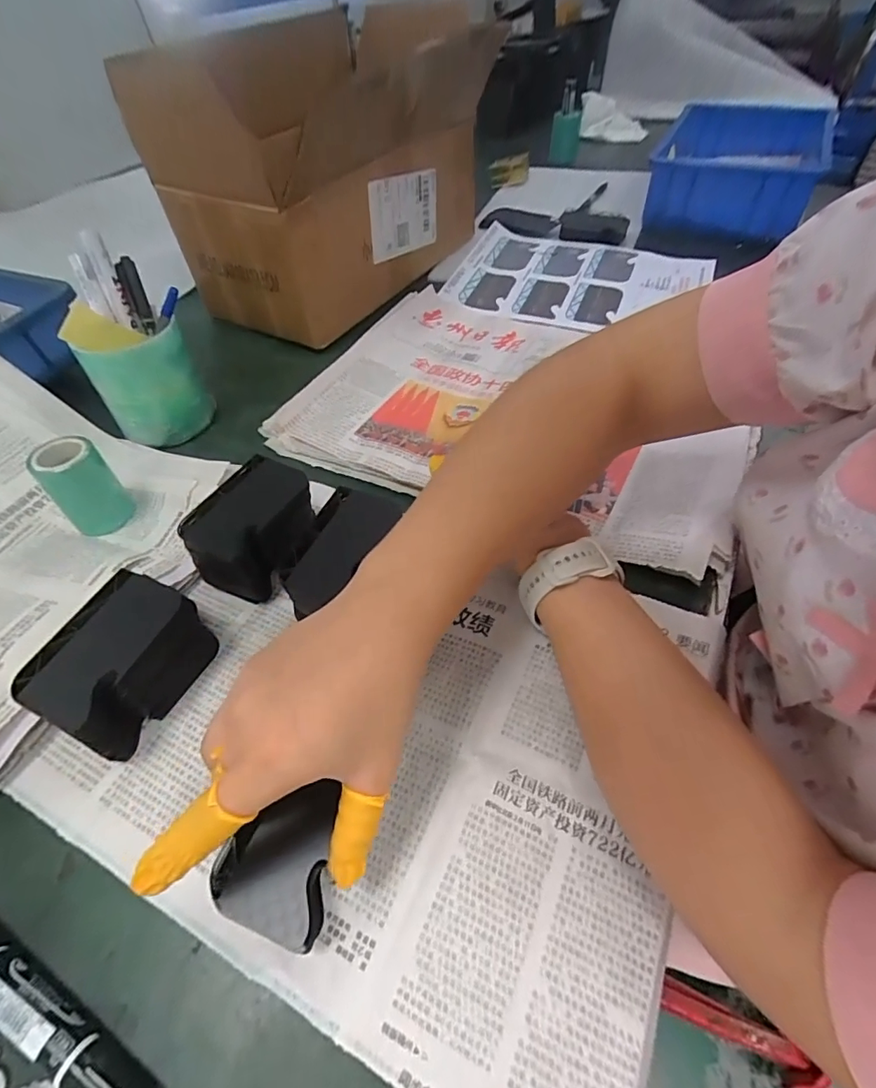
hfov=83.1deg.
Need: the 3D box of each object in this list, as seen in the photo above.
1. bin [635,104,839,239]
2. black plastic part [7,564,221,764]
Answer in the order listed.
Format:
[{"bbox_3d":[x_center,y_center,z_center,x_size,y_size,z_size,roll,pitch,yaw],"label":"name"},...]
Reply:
[{"bbox_3d":[0.411,-0.513,0.689,0.189,0.099,0.276,21,56,17],"label":"bin"},{"bbox_3d":[-0.182,0.068,0.289,0.057,0.052,0.087,22,56,18],"label":"black plastic part"}]

